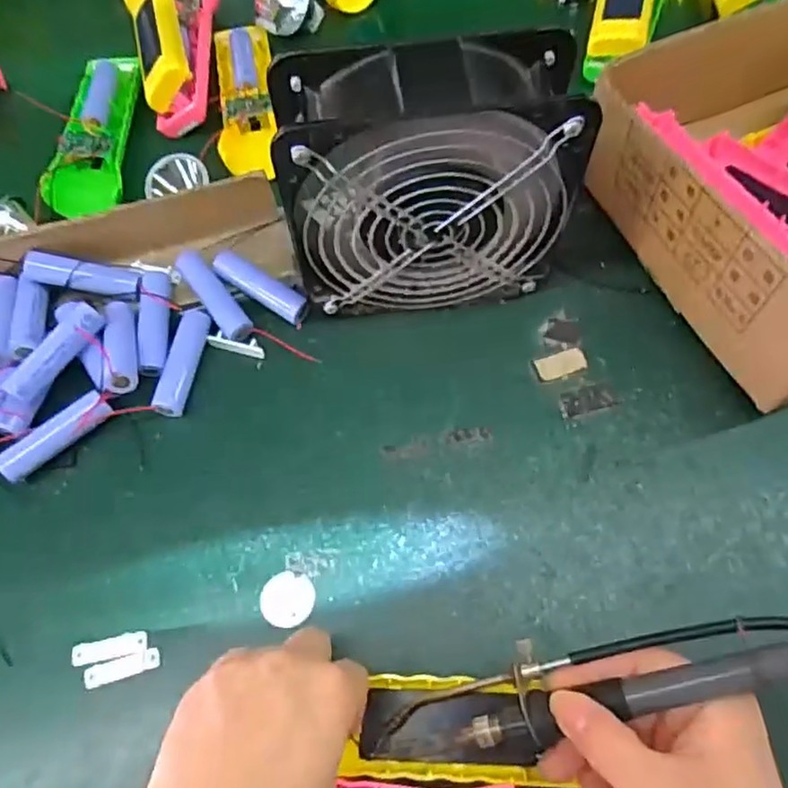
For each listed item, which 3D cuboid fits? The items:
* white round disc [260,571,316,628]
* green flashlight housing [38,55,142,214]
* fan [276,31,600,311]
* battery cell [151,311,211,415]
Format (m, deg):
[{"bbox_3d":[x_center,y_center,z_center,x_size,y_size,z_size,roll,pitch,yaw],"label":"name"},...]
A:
[{"bbox_3d":[-0.056,0.107,0.337,0.028,0.004,0.027,-1,64,2],"label":"white round disc"},{"bbox_3d":[-0.216,-0.195,0.472,0.047,0.023,0.153,-2,64,2],"label":"green flashlight housing"},{"bbox_3d":[0.019,-0.109,0.353,0.146,0.146,0.062,-7,64,-1],"label":"fan"},{"bbox_3d":[-0.127,-0.020,0.390,0.019,0.019,0.067,9,65,7],"label":"battery cell"}]

